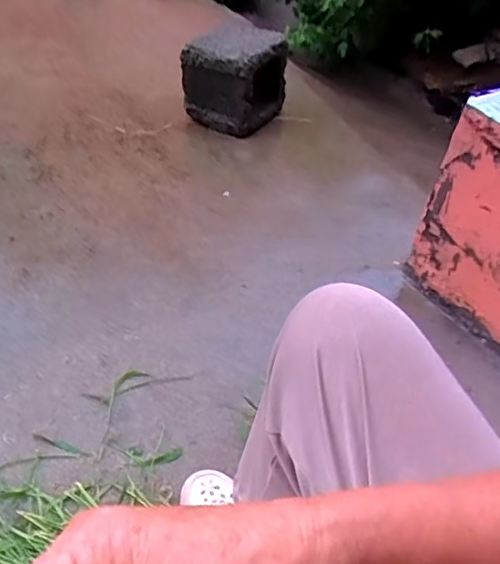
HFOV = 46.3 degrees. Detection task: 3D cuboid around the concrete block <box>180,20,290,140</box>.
[{"bbox_3d":[-0.039,-0.552,1.586,0.214,0.228,0.235,24,44,23],"label":"concrete block"}]

